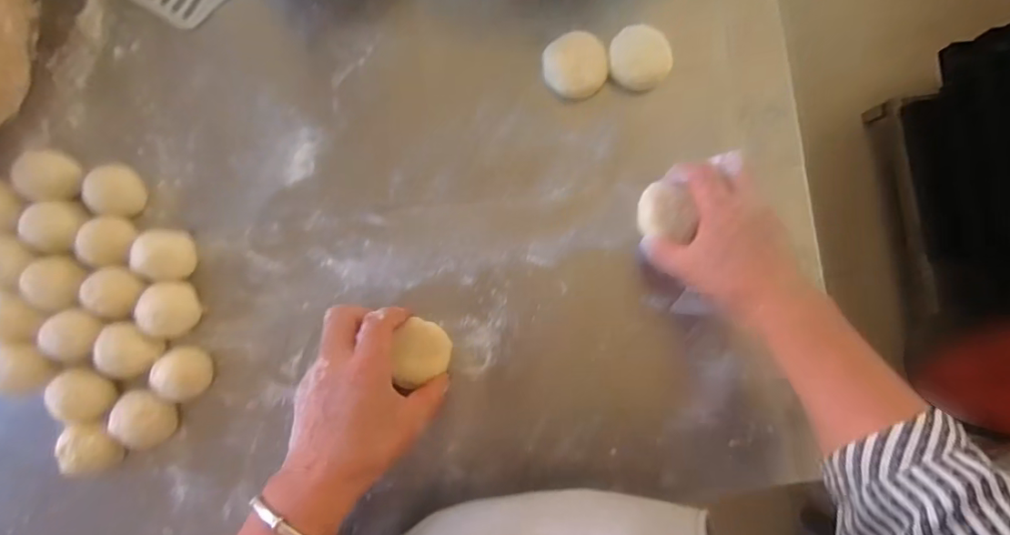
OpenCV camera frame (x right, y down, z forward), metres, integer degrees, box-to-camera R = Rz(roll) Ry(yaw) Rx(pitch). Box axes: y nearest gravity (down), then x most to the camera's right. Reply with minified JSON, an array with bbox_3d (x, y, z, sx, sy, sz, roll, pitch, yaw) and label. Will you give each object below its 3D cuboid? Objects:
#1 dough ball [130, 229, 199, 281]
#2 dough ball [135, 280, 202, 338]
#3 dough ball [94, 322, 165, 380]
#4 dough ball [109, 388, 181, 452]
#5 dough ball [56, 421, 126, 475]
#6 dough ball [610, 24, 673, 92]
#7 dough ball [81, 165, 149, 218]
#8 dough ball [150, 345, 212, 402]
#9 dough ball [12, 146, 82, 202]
[{"bbox_3d":[-0.288,-0.011,0.439,0.041,0.036,0.045,3,85,-3],"label":"dough ball"},{"bbox_3d":[-0.278,0.034,0.429,0.037,0.034,0.045,-6,86,-4],"label":"dough ball"},{"bbox_3d":[-0.307,0.069,0.421,0.037,0.032,0.042,39,84,0],"label":"dough ball"},{"bbox_3d":[-0.295,0.124,0.424,0.039,0.036,0.045,4,85,-3],"label":"dough ball"},{"bbox_3d":[-0.330,0.143,0.415,0.036,0.030,0.040,-11,86,-4],"label":"dough ball"},{"bbox_3d":[0.126,-0.195,0.485,0.056,0.024,0.054,0,85,-4],"label":"dough ball"},{"bbox_3d":[-0.331,-0.065,0.441,0.037,0.033,0.042,9,85,-3],"label":"dough ball"},{"bbox_3d":[-0.267,0.089,0.431,0.037,0.032,0.041,-25,87,-5],"label":"dough ball"},{"bbox_3d":[-0.379,-0.077,0.430,0.043,0.029,0.045,0,85,-4],"label":"dough ball"}]

